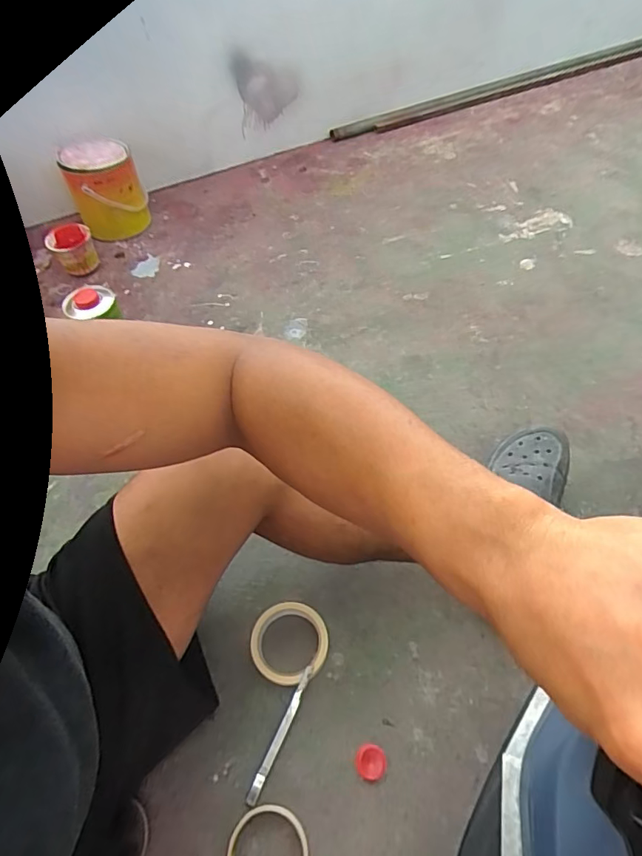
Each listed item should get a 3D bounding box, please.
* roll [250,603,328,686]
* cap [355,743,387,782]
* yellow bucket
[{"bbox_3d":[-0.042,0.282,0.637,0.099,0.026,0.098,0,55,0],"label":"roll"},{"bbox_3d":[0.058,0.391,0.567,0.035,0.012,0.035,0,55,0],"label":"cap"},{"bbox_3d":[-0.511,-0.568,1.160,0.159,0.167,0.139,-20,57,-13],"label":"yellow bucket"}]

